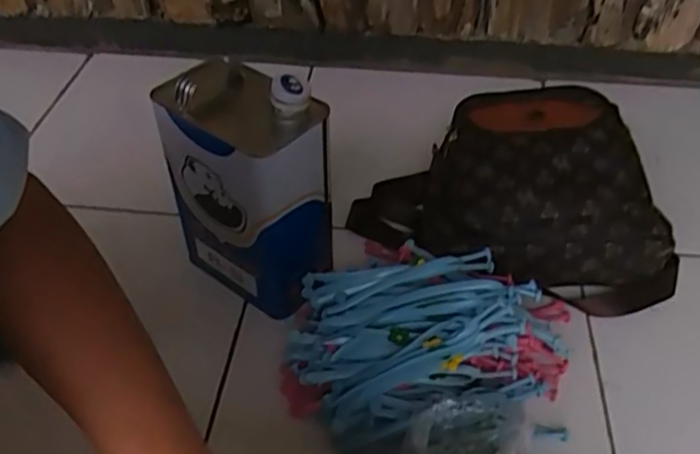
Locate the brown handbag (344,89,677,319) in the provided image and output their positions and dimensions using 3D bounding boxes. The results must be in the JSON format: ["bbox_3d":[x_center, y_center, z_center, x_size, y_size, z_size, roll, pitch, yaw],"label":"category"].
[{"bbox_3d":[0.197,-0.062,0.807,0.374,0.150,0.274,5,45,4],"label":"brown handbag"}]

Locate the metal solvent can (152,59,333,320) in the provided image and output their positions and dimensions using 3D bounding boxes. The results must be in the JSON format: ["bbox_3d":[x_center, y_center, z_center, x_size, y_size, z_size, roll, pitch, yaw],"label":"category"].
[{"bbox_3d":[-0.114,-0.042,0.726,0.168,0.247,0.098,27,51,24],"label":"metal solvent can"}]

